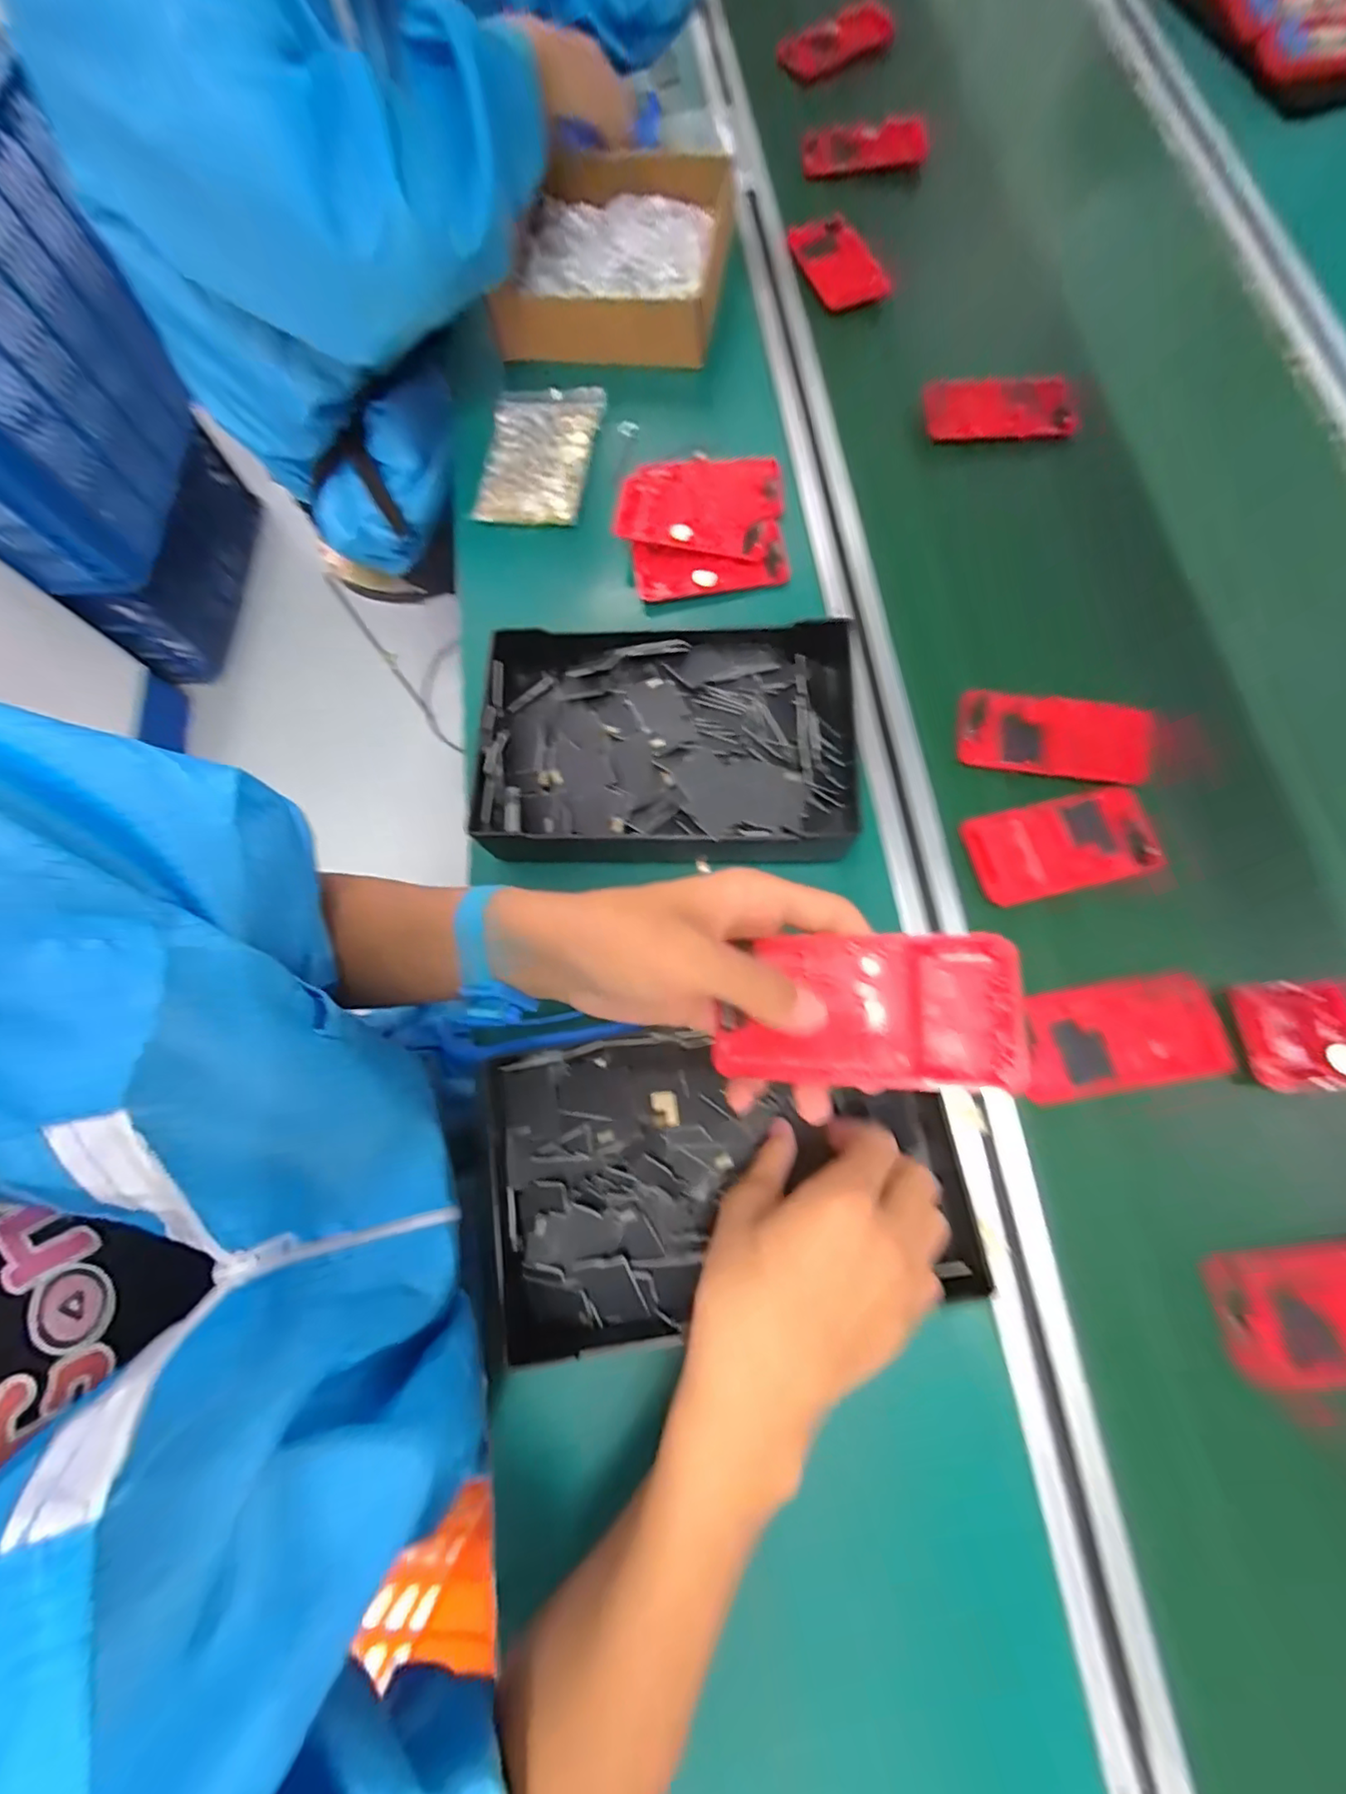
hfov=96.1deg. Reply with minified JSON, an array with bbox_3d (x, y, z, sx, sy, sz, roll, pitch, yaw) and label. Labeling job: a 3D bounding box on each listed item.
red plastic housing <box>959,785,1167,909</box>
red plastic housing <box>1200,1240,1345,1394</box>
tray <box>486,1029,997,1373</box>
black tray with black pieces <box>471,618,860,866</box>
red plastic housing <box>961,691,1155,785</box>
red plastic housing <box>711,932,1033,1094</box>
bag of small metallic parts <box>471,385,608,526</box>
[{"bbox_3d":[0.267,-0.036,0.414,0.122,0.007,0.064,-13,75,-1],"label":"red plastic housing"},{"bbox_3d":[0.375,0.231,0.338,0.133,0.021,0.067,-8,74,0],"label":"red plastic housing"},{"bbox_3d":[0.030,0.158,0.361,0.276,0.053,0.157,-10,73,-2],"label":"tray"},{"bbox_3d":[-0.004,-0.101,0.419,0.258,0.048,0.171,1,75,3],"label":"black tray with black pieces"},{"bbox_3d":[0.272,-0.117,0.434,0.126,0.012,0.058,9,84,13],"label":"red plastic housing"},{"bbox_3d":[0.079,0.047,0.254,0.120,0.012,0.062,-2,79,13],"label":"red plastic housing"},{"bbox_3d":[-0.120,-0.401,0.541,0.101,0.025,0.150,7,75,4],"label":"bag of small metallic parts"}]

